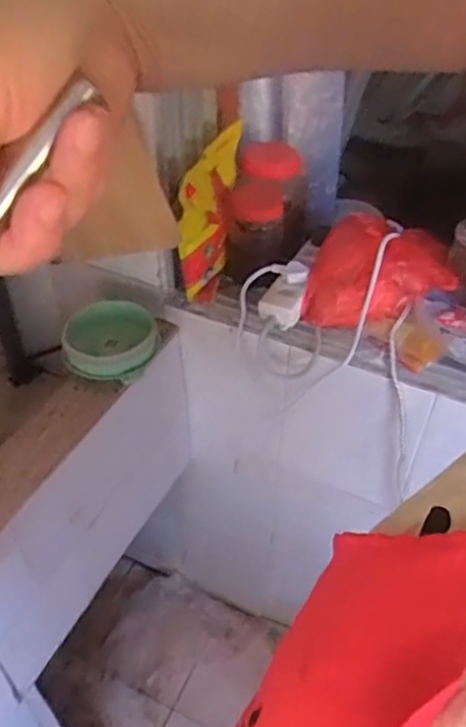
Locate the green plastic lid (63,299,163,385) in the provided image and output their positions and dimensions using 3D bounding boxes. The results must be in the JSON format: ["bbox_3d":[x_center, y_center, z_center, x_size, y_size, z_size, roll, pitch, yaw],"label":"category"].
[{"bbox_3d":[-0.161,-0.027,0.855,0.122,0.050,0.114,0,45,0],"label":"green plastic lid"}]

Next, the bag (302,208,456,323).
[{"bbox_3d":[0.199,-0.119,0.875,0.190,0.082,0.133,9,46,9],"label":"bag"}]

